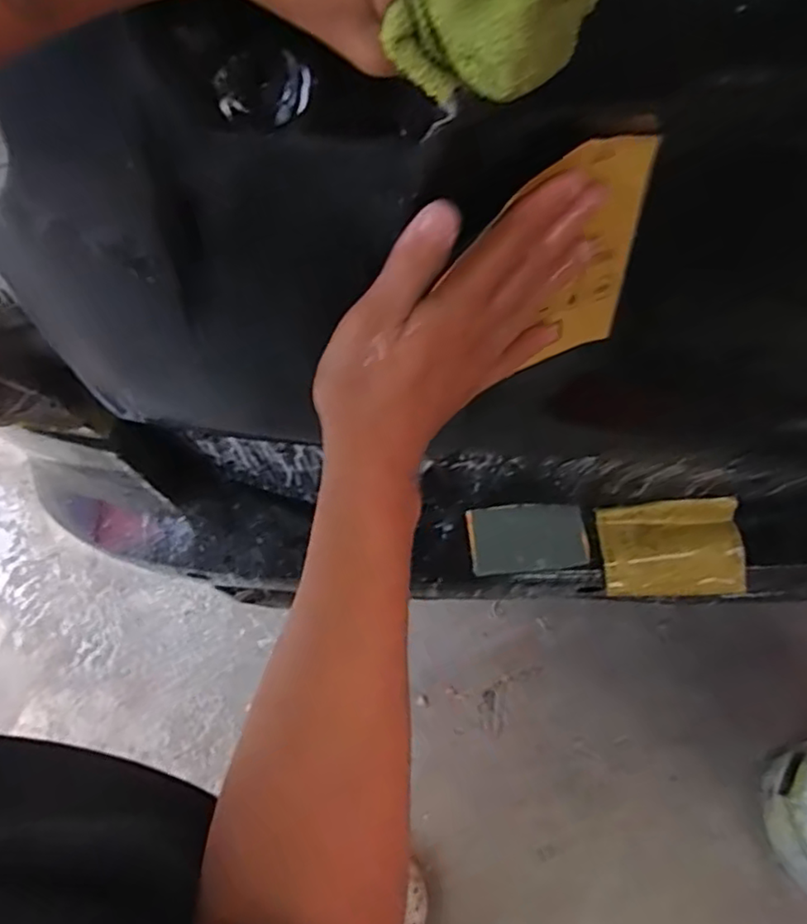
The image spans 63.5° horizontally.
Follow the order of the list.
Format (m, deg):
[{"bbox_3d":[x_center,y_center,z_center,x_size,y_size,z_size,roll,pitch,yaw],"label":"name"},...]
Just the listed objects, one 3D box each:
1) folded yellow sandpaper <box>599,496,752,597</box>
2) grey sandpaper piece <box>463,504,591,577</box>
[{"bbox_3d":[0.276,0.090,0.672,0.140,0.010,0.097,-5,89,3],"label":"folded yellow sandpaper"},{"bbox_3d":[0.127,0.079,0.674,0.115,0.014,0.069,-5,67,1],"label":"grey sandpaper piece"}]

